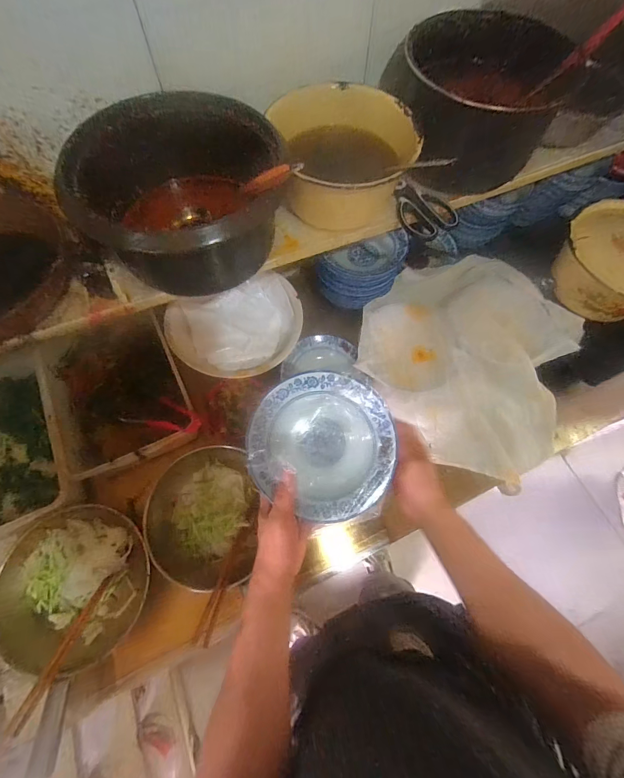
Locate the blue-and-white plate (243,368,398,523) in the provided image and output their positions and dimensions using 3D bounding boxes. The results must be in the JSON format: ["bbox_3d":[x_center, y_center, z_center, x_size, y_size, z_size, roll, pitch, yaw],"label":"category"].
[{"bbox_3d":[0.012,0.067,0.422,0.165,0.033,0.165,-1,80,3],"label":"blue-and-white plate"}]

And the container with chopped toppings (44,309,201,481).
[{"bbox_3d":[-0.351,0.004,0.678,0.214,0.117,0.309,-22,69,-10],"label":"container with chopped toppings"}]

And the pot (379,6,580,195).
[{"bbox_3d":[0.263,-0.440,0.542,0.233,0.138,0.220,0,66,-1],"label":"pot"}]

